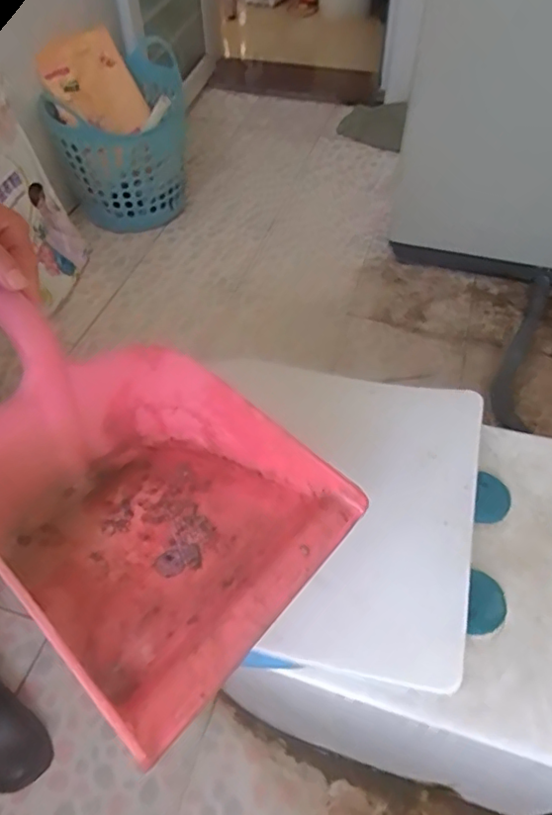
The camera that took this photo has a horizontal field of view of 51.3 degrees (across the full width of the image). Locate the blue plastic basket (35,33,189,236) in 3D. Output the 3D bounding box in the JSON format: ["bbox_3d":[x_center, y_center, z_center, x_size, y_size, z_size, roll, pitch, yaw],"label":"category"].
[{"bbox_3d":[-0.425,-0.775,1.674,0.329,0.335,0.466,1,46,3],"label":"blue plastic basket"}]

